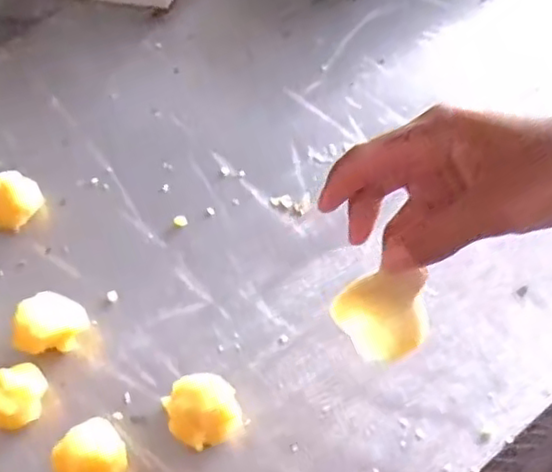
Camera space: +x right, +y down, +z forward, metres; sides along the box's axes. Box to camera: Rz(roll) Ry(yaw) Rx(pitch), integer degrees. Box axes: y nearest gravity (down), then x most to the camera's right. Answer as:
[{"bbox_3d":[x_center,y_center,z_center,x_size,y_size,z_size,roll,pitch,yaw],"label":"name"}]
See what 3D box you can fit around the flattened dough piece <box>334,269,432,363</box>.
[{"bbox_3d":[0.051,0.038,0.313,0.044,0.049,0.009,-12,28,0],"label":"flattened dough piece"}]

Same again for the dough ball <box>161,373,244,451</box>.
[{"bbox_3d":[-0.037,0.087,0.330,0.034,0.030,0.032,-1,57,1],"label":"dough ball"}]

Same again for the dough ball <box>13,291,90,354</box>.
[{"bbox_3d":[-0.126,0.047,0.362,0.038,0.025,0.035,-1,57,1],"label":"dough ball"}]

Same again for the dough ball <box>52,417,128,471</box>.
[{"bbox_3d":[-0.091,0.108,0.320,0.030,0.027,0.036,-17,58,-10],"label":"dough ball"}]

